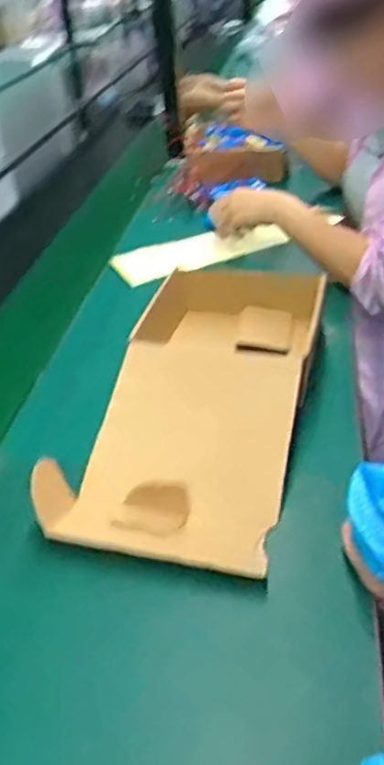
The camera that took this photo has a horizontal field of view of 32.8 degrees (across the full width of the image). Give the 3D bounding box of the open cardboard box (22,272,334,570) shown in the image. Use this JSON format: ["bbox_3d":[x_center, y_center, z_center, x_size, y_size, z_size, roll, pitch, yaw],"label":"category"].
[{"bbox_3d":[0.015,0.002,0.727,0.227,0.079,0.453,7,37,18],"label":"open cardboard box"}]

